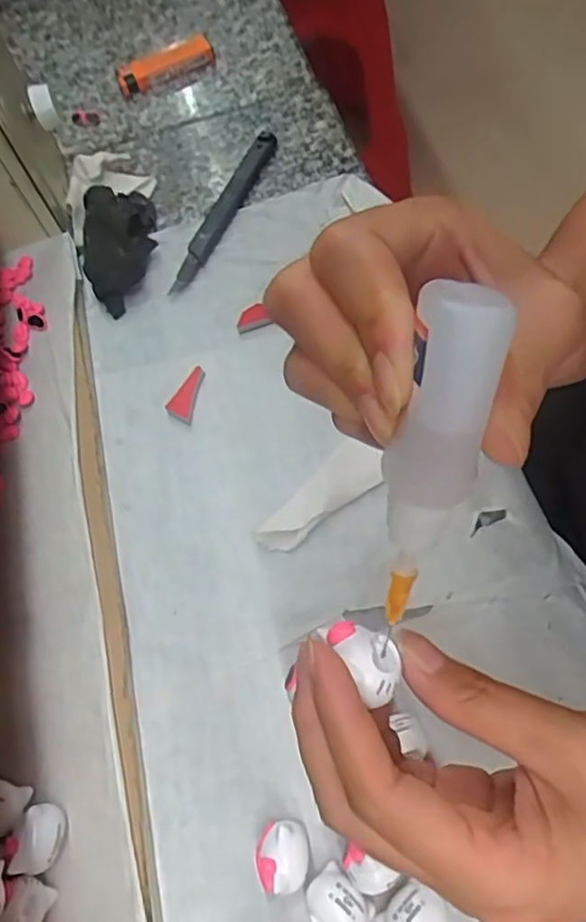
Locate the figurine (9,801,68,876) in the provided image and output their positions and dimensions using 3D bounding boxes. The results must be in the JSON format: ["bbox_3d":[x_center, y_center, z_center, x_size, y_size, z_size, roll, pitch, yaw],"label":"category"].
[{"bbox_3d":[-0.104,0.156,0.272,0.019,0.016,0.024,-5,63,6],"label":"figurine"}]

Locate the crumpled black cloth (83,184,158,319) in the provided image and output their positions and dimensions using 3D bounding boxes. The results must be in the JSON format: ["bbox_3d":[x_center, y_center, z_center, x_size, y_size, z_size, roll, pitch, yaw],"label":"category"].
[{"bbox_3d":[-0.115,-0.144,0.424,0.041,0.030,0.092,0,64,8],"label":"crumpled black cloth"}]

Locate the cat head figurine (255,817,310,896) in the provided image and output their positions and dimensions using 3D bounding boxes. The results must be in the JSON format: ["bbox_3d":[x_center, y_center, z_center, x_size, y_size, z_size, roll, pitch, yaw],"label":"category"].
[{"bbox_3d":[-0.004,0.162,0.271,0.022,0.019,0.026,-10,63,3],"label":"cat head figurine"}]

